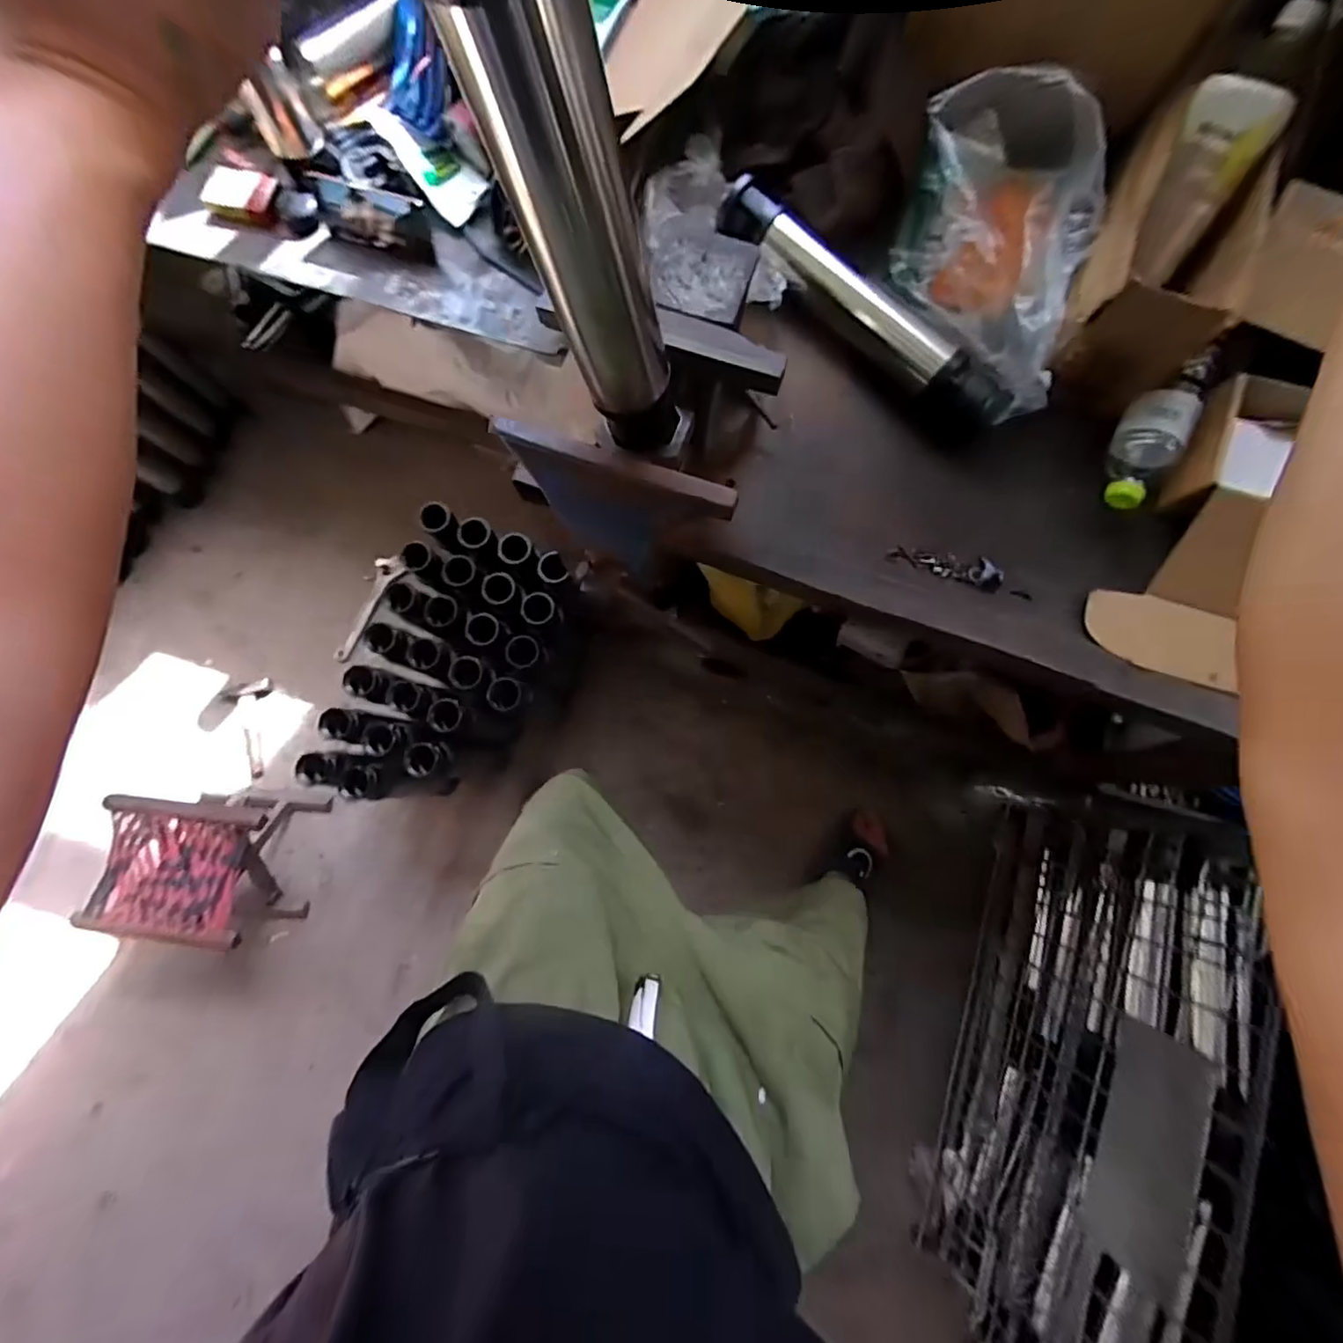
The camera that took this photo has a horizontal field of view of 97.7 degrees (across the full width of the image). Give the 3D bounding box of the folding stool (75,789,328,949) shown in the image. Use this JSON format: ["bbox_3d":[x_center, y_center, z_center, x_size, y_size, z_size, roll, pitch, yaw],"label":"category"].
[{"bbox_3d":[-0.885,0.368,1.145,0.265,0.261,0.247,10,80,1],"label":"folding stool"}]

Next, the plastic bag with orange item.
[{"bbox_3d":[0.316,-0.421,0.576,0.165,0.129,0.269,6,80,0],"label":"plastic bag with orange item"}]

